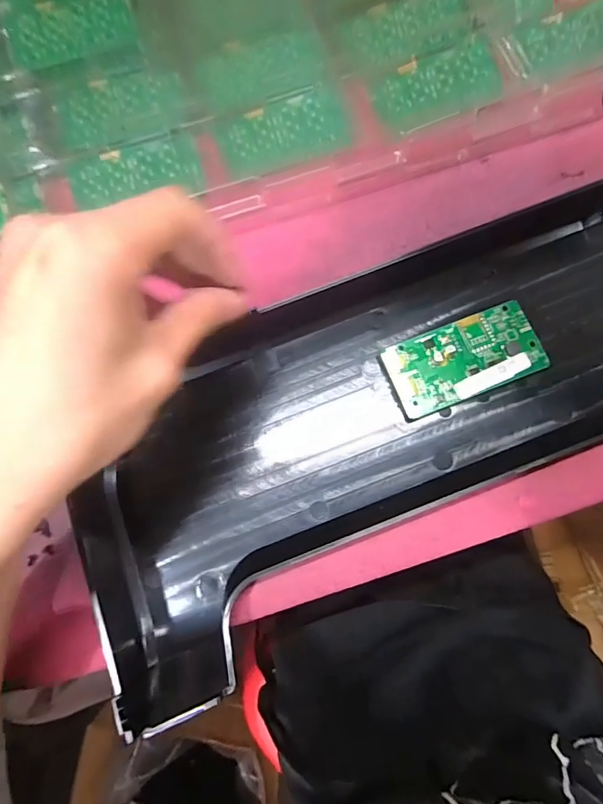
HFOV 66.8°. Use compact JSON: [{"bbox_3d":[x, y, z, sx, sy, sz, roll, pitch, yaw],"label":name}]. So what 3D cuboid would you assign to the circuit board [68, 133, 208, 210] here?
[{"bbox_3d":[-0.118,-0.163,0.324,0.093,0.004,0.044,-12,78,-2],"label":"circuit board"}]

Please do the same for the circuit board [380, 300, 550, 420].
[{"bbox_3d":[0.102,-0.027,0.289,0.094,0.010,0.048,-21,79,-4],"label":"circuit board"}]

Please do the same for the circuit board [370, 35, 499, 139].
[{"bbox_3d":[0.097,-0.232,0.334,0.092,0.007,0.053,-19,79,-4],"label":"circuit board"}]

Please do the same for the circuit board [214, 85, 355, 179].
[{"bbox_3d":[-0.012,-0.193,0.329,0.091,0.006,0.050,-16,79,-3],"label":"circuit board"}]

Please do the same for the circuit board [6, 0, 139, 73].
[{"bbox_3d":[-0.175,-0.287,0.347,0.093,0.007,0.057,-15,79,-3],"label":"circuit board"}]

